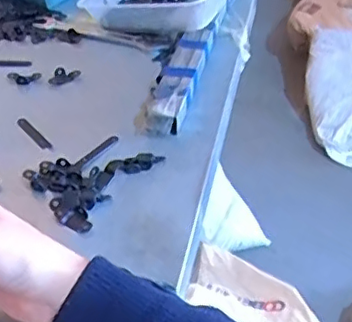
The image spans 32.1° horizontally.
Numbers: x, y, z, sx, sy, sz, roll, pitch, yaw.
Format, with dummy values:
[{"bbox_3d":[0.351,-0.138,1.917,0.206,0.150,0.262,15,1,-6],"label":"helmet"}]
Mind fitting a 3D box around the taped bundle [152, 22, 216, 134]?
[{"bbox_3d":[0.007,-0.087,0.601,0.033,0.021,0.171,10,41,10],"label":"taped bundle"}]

